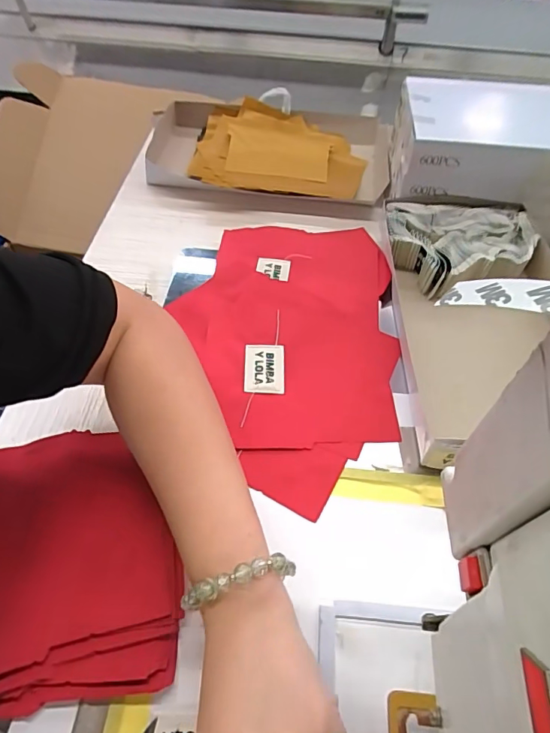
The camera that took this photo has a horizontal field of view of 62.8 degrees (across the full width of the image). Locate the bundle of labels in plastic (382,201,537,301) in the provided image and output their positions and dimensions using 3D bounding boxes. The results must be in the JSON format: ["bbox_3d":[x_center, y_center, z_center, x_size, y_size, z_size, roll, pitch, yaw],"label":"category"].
[{"bbox_3d":[0.200,-0.128,0.492,0.153,0.039,0.119,4,55,1],"label":"bundle of labels in plastic"}]

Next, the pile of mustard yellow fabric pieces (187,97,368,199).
[{"bbox_3d":[0.004,-0.298,0.636,0.238,0.038,0.189,8,55,3],"label":"pile of mustard yellow fabric pieces"}]

